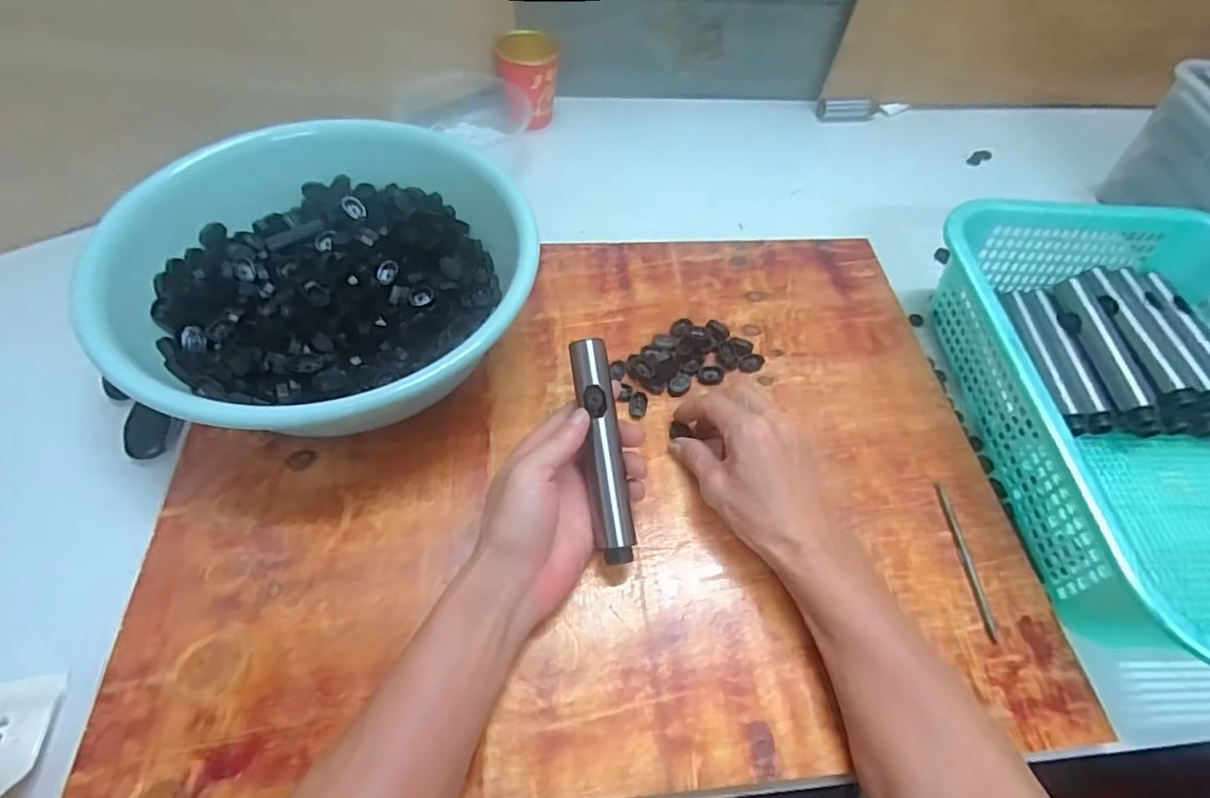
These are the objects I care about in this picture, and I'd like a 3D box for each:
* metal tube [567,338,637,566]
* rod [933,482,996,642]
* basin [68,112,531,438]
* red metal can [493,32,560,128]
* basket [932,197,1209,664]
[{"bbox_3d":[-0.001,0.033,0.390,0.025,0.018,0.150,-7,81,-9],"label":"metal tube"},{"bbox_3d":[0.259,0.112,0.413,0.007,0.004,0.113,1,56,-4],"label":"rod"},{"bbox_3d":[-0.208,-0.087,0.450,0.280,0.107,0.269,2,56,-3],"label":"basin"},{"bbox_3d":[-0.086,-0.365,0.662,0.059,0.092,0.067,31,59,16],"label":"red metal can"},{"bbox_3d":[0.436,0.009,0.446,0.292,0.086,0.380,1,56,-4],"label":"basket"}]

